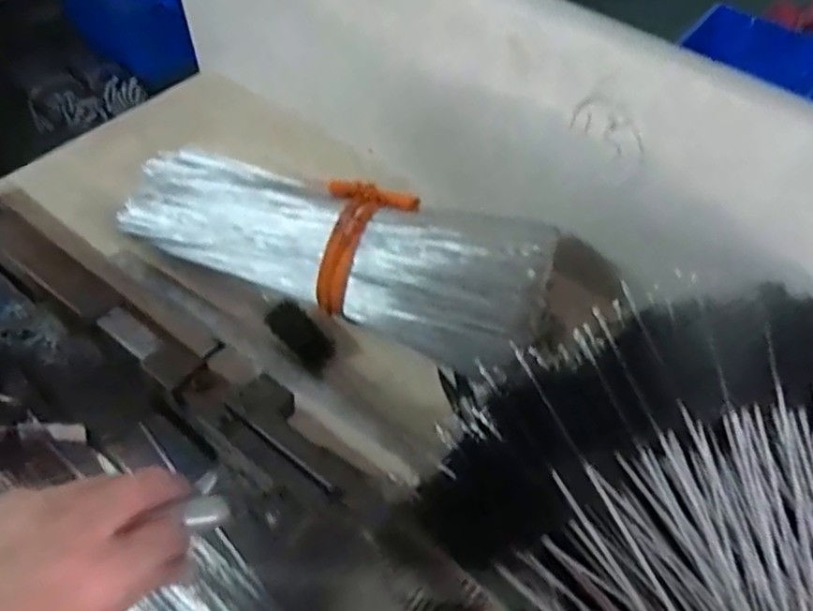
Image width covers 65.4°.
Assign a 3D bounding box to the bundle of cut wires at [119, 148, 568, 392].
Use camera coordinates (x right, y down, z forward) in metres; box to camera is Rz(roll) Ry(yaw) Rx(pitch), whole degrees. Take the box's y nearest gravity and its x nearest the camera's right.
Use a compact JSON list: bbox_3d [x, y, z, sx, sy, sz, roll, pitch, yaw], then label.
[{"bbox_3d":[-0.072,-0.065,0.603,0.408,0.106,0.120,21,53,12],"label":"bundle of cut wires"}]

